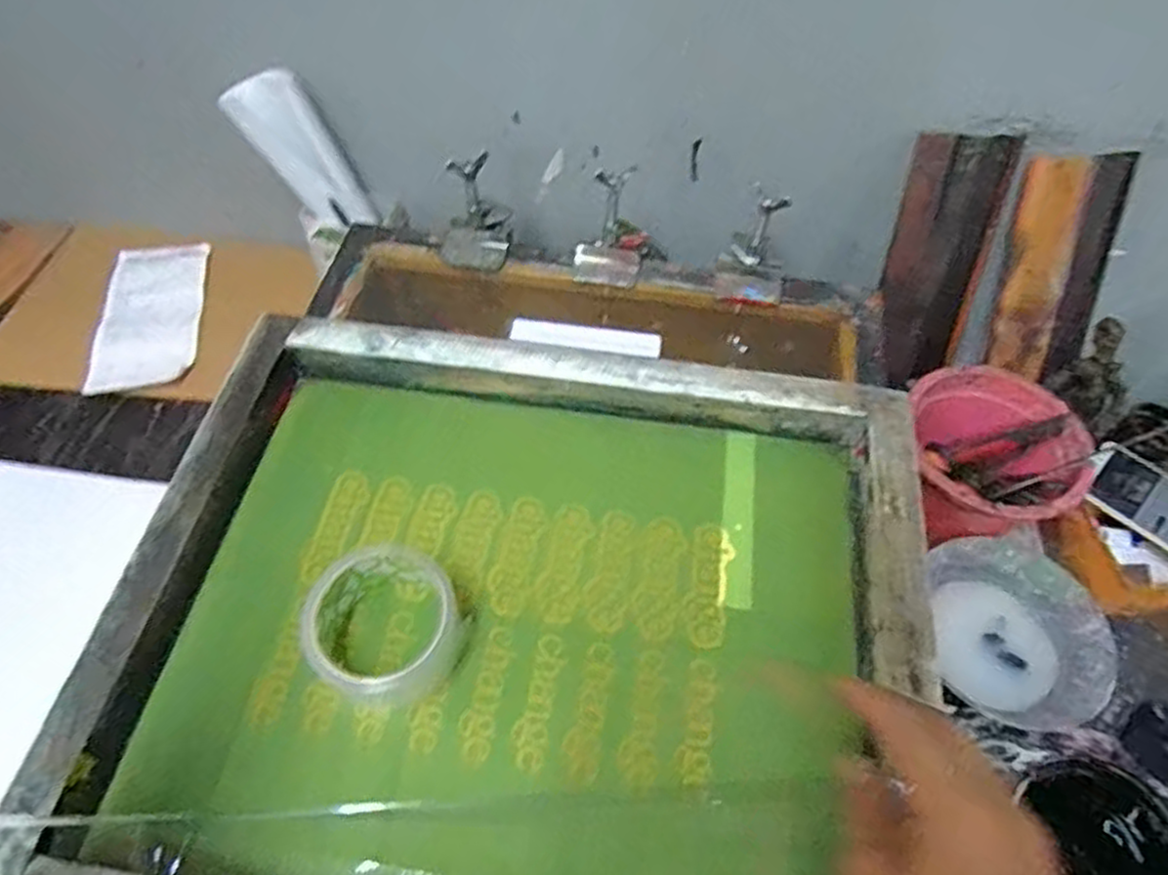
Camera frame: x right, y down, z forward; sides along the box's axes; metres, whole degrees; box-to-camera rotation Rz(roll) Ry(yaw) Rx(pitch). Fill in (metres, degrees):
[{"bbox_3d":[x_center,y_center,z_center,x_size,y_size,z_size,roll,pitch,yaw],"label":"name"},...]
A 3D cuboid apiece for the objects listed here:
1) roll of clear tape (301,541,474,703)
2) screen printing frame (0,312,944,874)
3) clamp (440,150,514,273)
[{"bbox_3d":[-0.124,0.116,0.477,0.093,0.049,0.102,1,56,-1],"label":"roll of clear tape"},{"bbox_3d":[-0.039,0.126,0.477,0.494,0.050,0.444,9,56,4],"label":"screen printing frame"},{"bbox_3d":[-0.099,-0.201,0.669,0.067,0.099,0.056,-6,57,-6],"label":"clamp"}]

